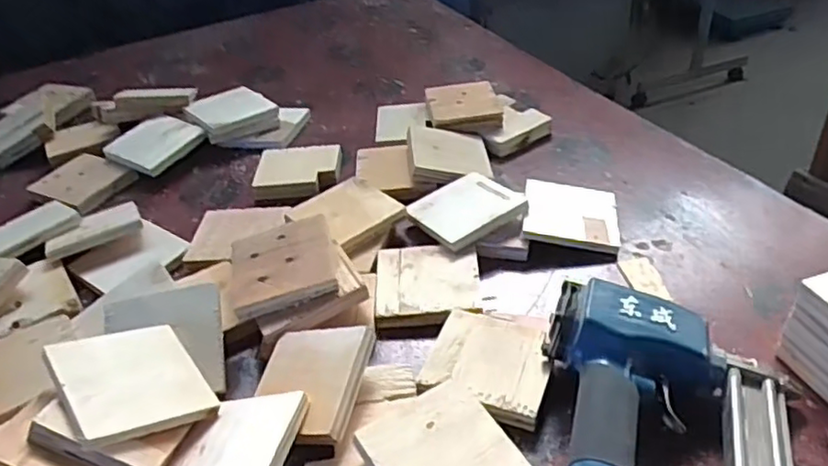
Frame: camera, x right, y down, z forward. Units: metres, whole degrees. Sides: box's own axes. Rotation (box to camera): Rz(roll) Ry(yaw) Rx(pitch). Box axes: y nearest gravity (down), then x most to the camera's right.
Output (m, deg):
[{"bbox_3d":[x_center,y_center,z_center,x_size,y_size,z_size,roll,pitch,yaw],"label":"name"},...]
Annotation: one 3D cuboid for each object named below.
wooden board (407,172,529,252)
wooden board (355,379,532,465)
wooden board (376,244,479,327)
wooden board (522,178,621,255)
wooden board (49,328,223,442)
[{"bbox_3d":[0.051,-0.024,0.651,0.093,0.016,0.085,-24,40,-24],"label":"wooden board"},{"bbox_3d":[0.021,0.147,0.433,0.089,0.008,0.089,-22,57,-31],"label":"wooden board"},{"bbox_3d":[0.013,0.045,0.588,0.088,0.011,0.090,-3,36,3],"label":"wooden board"},{"bbox_3d":[0.152,-0.019,0.646,0.089,0.010,0.084,11,45,4],"label":"wooden board"},{"bbox_3d":[-0.197,0.103,0.471,0.094,0.007,0.084,-3,46,-48],"label":"wooden board"}]

